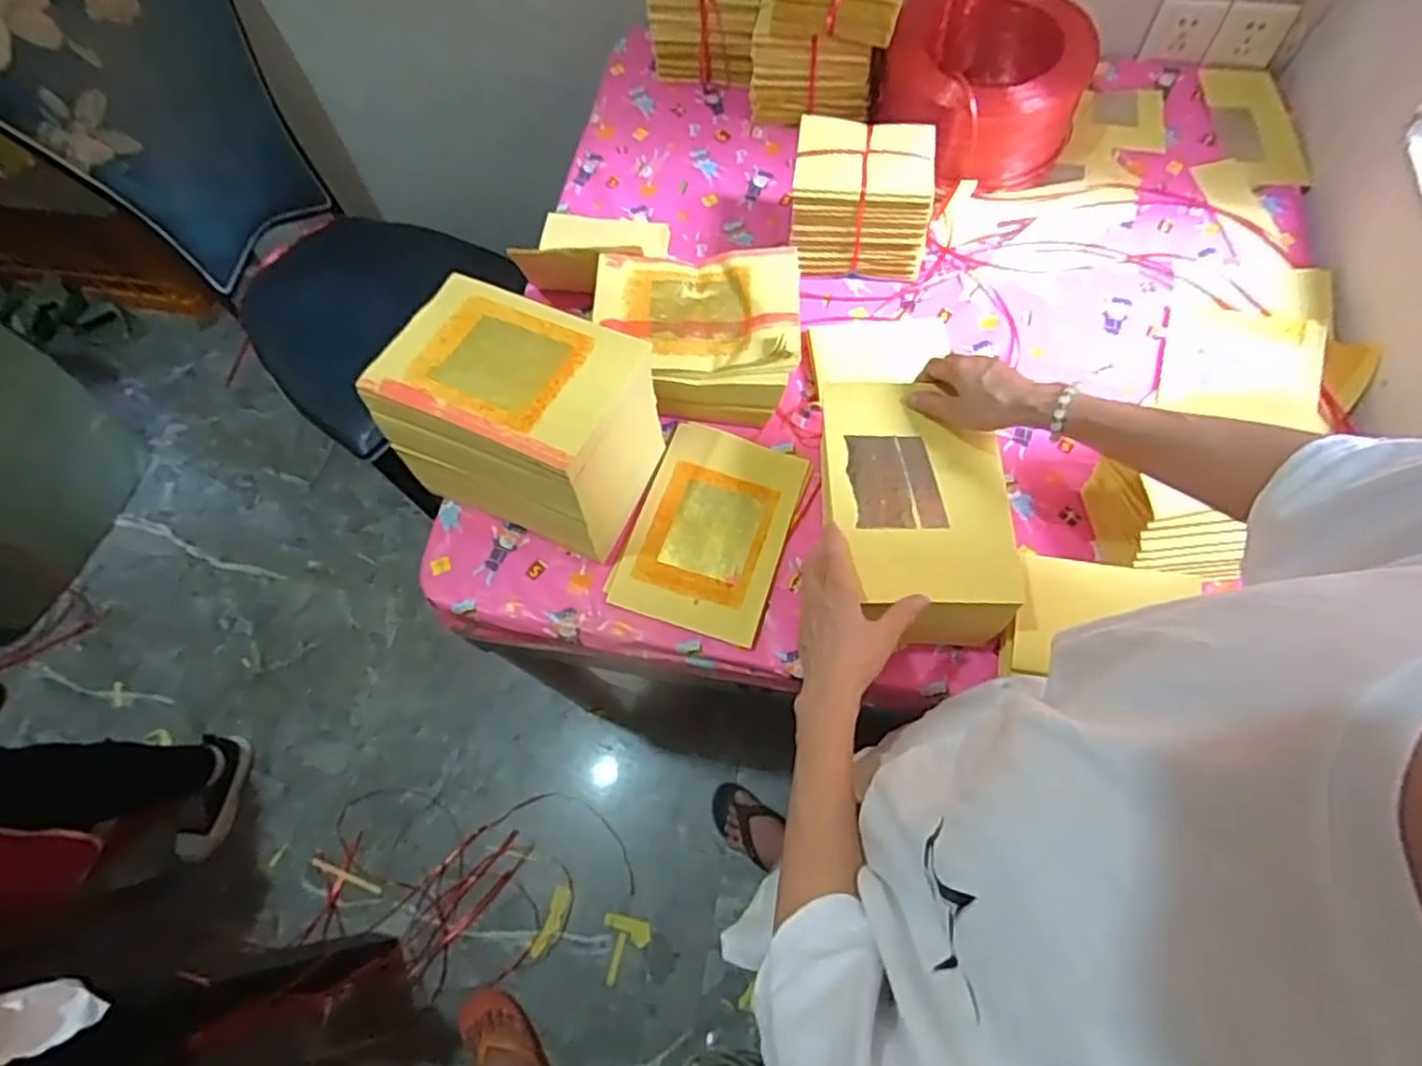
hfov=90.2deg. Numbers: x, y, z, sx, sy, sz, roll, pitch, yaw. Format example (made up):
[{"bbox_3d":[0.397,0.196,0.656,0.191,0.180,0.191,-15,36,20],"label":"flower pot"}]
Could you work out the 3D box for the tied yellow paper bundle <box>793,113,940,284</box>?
[{"bbox_3d":[0.185,-0.412,0.885,0.166,0.137,0.120,3,66,4],"label":"tied yellow paper bundle"}]

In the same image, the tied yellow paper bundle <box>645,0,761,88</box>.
[{"bbox_3d":[-0.001,-0.761,1.038,0.167,0.163,0.112,4,66,5],"label":"tied yellow paper bundle"}]

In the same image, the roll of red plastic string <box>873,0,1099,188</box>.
[{"bbox_3d":[0.368,-0.610,0.957,0.256,0.114,0.261,18,68,10],"label":"roll of red plastic string"}]

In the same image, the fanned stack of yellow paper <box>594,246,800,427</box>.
[{"bbox_3d":[-0.016,-0.228,0.828,0.233,0.108,0.181,0,66,3],"label":"fanned stack of yellow paper"}]

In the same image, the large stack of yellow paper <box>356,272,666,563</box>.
[{"bbox_3d":[-0.191,-0.123,0.743,0.243,0.161,0.188,19,68,11],"label":"large stack of yellow paper"}]

